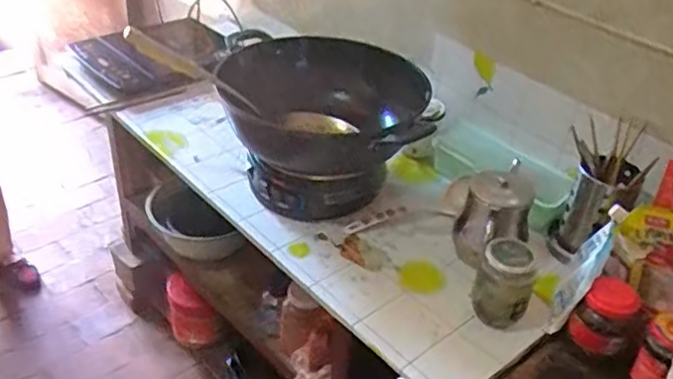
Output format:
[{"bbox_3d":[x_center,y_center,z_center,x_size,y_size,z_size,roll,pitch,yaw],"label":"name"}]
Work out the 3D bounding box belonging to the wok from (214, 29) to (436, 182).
[{"bbox_3d":[-0.040,-0.167,1.179,0.398,0.133,0.313,14,36,13],"label":"wok"}]

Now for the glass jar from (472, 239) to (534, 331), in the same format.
[{"bbox_3d":[0.245,0.138,0.936,0.064,0.121,0.078,2,37,-3],"label":"glass jar"}]

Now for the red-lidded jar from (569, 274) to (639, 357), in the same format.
[{"bbox_3d":[0.388,0.183,0.918,0.072,0.084,0.068,3,37,-2],"label":"red-lidded jar"}]

